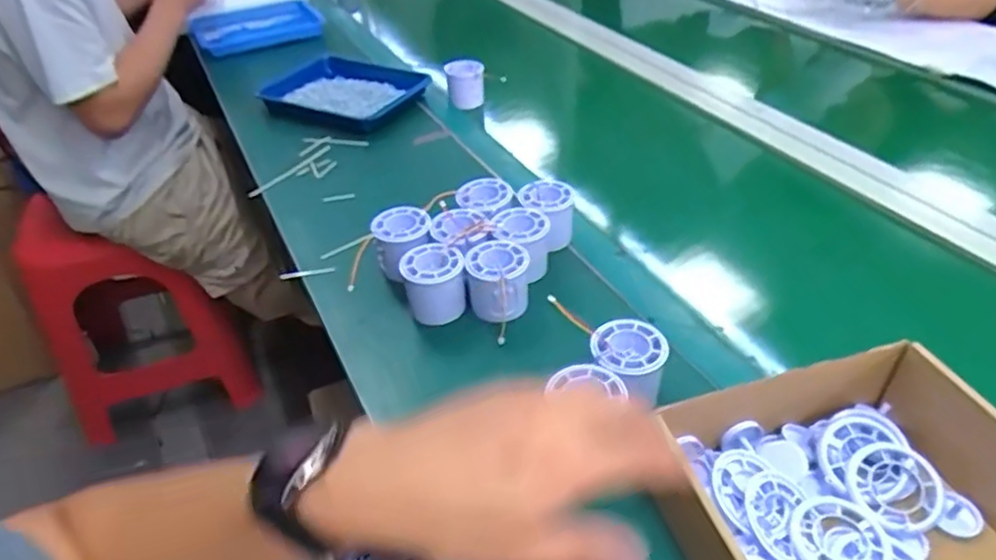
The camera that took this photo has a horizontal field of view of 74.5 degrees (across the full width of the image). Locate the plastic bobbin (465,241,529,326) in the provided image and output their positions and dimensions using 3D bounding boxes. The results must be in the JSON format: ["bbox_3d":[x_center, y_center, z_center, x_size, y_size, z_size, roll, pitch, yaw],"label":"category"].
[{"bbox_3d":[0.000,0.001,0.588,0.054,0.051,0.056,-2,39,-1],"label":"plastic bobbin"}]

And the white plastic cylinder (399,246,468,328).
[{"bbox_3d":[-0.058,0.005,0.592,0.054,0.058,0.050,-13,40,-14],"label":"white plastic cylinder"}]

